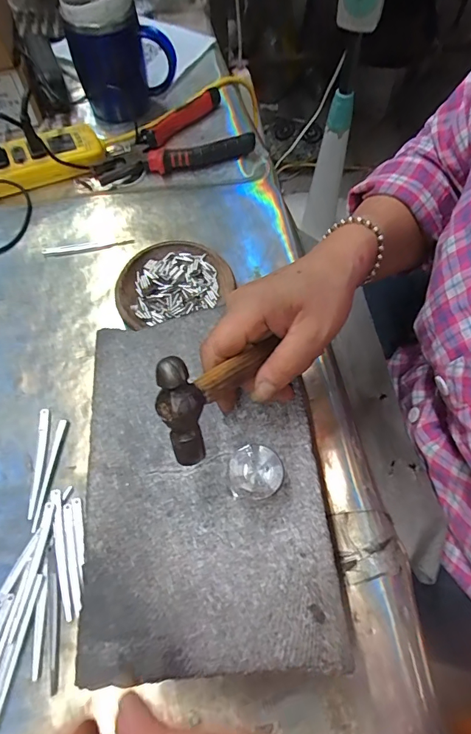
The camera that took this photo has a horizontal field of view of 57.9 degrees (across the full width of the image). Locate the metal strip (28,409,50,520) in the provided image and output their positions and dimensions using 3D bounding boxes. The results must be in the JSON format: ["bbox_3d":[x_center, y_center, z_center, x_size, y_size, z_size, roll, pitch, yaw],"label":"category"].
[{"bbox_3d":[-0.158,0.075,0.342,0.009,0.004,0.087,-5,62,-4],"label":"metal strip"}]

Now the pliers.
[{"bbox_3d":[-0.082,-0.283,0.534,0.203,0.024,0.113,-30,66,-16],"label":"pliers"}]

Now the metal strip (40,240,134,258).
[{"bbox_3d":[-0.156,-0.126,0.451,0.093,0.005,0.012,-8,71,-5],"label":"metal strip"}]

